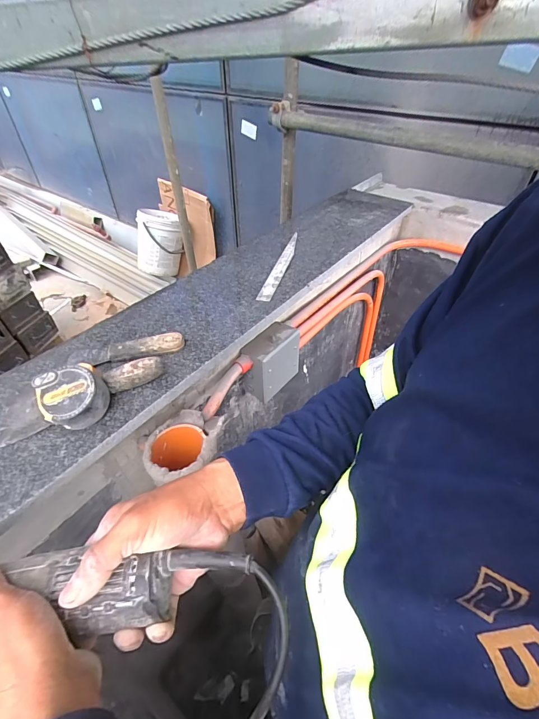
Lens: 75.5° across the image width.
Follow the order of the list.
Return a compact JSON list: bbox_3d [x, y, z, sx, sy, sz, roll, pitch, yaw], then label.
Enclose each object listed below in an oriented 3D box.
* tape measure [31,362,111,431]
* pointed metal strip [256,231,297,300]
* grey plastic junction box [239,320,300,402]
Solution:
[{"bbox_3d":[-0.229,0.043,0.408,0.071,0.038,0.074,-27,67,-10],"label":"tape measure"},{"bbox_3d":[0.029,-0.193,0.696,0.024,0.005,0.269,12,44,12],"label":"pointed metal strip"},{"bbox_3d":[0.009,0.005,0.686,0.049,0.116,0.123,31,51,29],"label":"grey plastic junction box"}]

